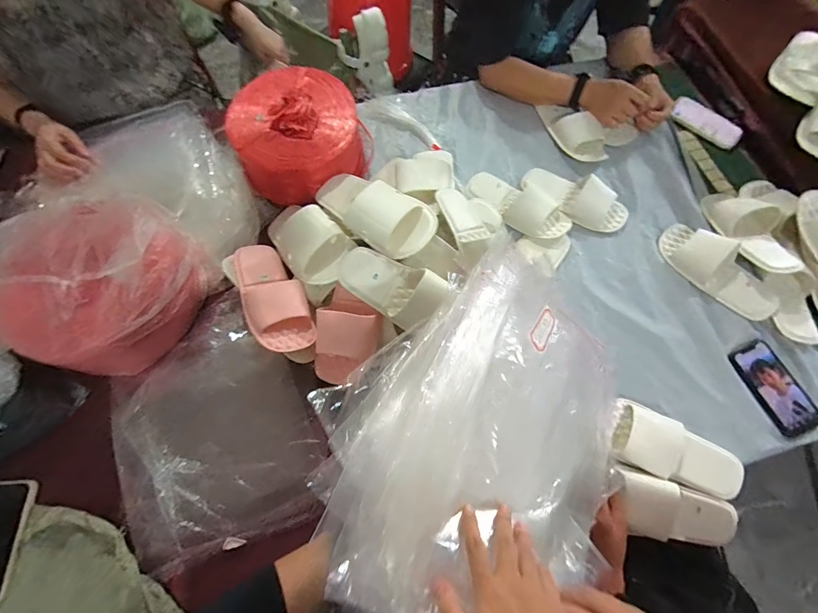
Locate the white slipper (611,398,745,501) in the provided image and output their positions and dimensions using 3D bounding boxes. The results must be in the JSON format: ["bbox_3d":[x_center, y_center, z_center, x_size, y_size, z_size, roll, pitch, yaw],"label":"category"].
[{"bbox_3d":[0.442,0.241,0.613,0.207,0.057,0.095,24,97,3],"label":"white slipper"}]

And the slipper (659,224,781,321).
[{"bbox_3d":[0.597,-0.073,0.710,0.097,0.052,0.233,-29,72,-11],"label":"slipper"}]

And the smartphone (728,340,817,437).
[{"bbox_3d":[0.646,0.142,0.651,0.090,0.014,0.157,-20,70,-4],"label":"smartphone"}]

